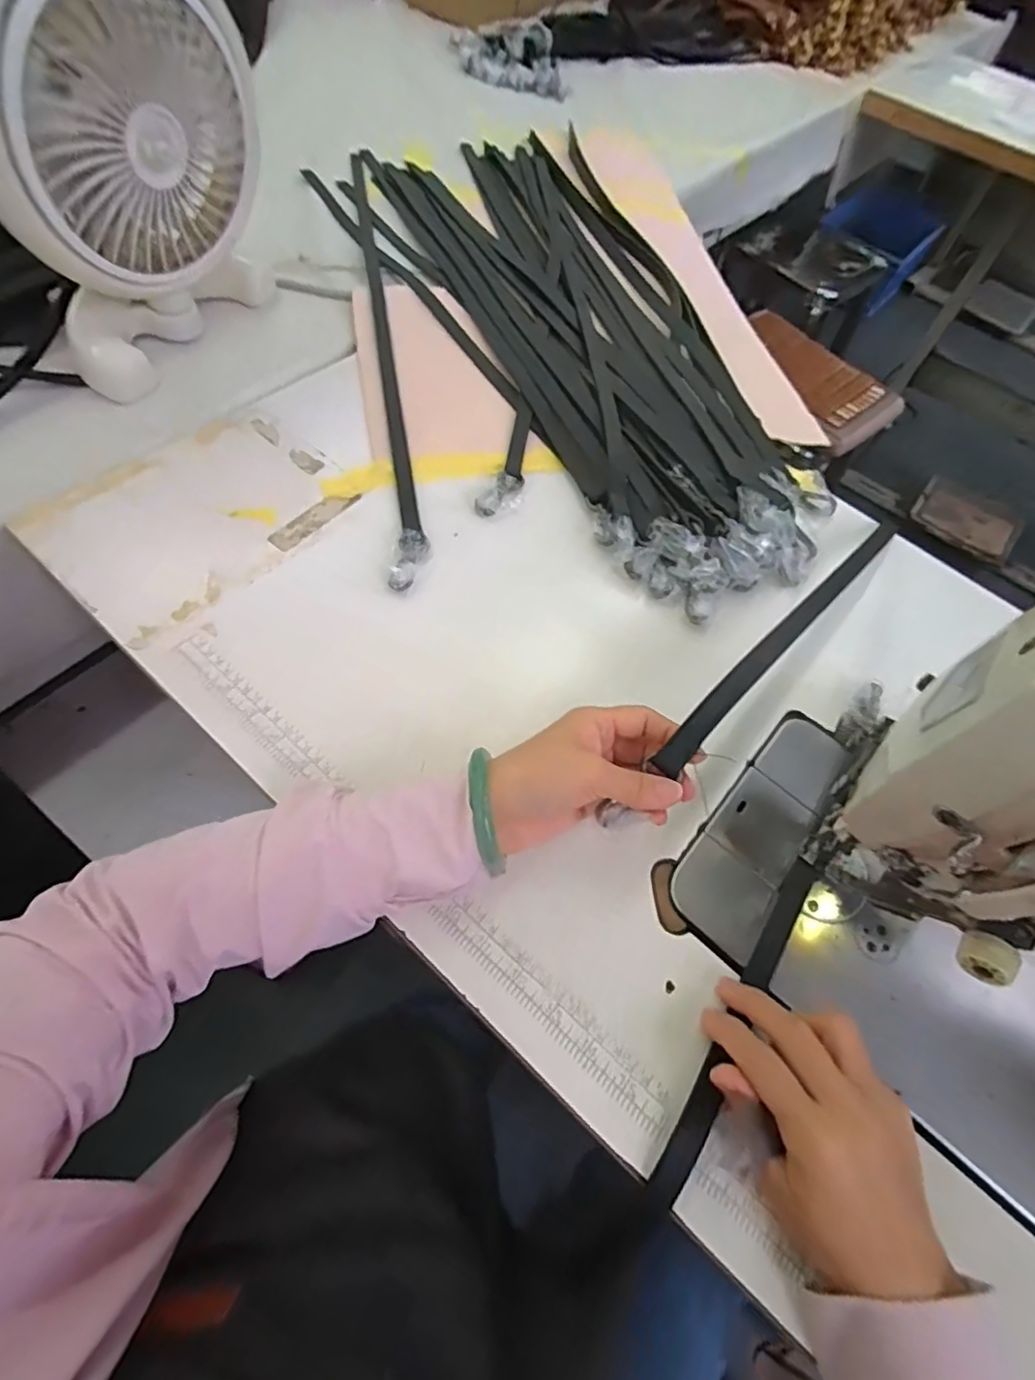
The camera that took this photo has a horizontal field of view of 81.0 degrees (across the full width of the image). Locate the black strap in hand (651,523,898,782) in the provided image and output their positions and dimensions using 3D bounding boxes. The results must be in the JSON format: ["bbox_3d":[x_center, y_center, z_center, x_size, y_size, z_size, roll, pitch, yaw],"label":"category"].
[{"bbox_3d":[0.197,-0.050,0.415,0.016,0.033,0.341,42,55,18],"label":"black strap in hand"}]

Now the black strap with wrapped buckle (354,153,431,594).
[{"bbox_3d":[-0.140,-0.383,0.615,0.029,0.012,0.716,-7,61,-8],"label":"black strap with wrapped buckle"}]

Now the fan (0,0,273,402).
[{"bbox_3d":[-0.292,-0.408,0.462,0.079,0.269,0.215,31,62,13],"label":"fan"}]

